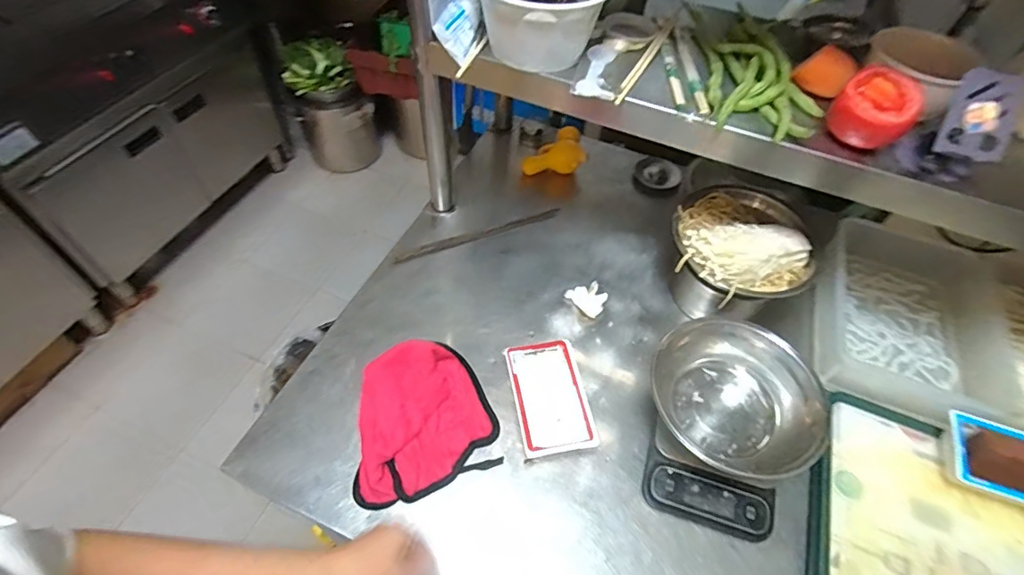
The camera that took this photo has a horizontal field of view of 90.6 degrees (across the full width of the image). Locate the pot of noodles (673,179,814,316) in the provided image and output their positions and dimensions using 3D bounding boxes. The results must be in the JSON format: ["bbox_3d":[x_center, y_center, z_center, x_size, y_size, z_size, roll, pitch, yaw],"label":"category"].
[{"bbox_3d":[0.304,-0.040,0.702,0.172,0.140,0.173,2,53,-2],"label":"pot of noodles"}]

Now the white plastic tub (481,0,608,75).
[{"bbox_3d":[0.035,-0.328,0.599,0.151,0.085,0.155,2,53,-2],"label":"white plastic tub"}]

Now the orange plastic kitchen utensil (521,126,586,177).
[{"bbox_3d":[0.075,-0.248,0.917,0.109,0.060,0.096,2,53,-1],"label":"orange plastic kitchen utensil"}]

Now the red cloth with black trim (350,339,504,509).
[{"bbox_3d":[-0.102,0.156,0.617,0.157,0.036,0.188,-4,53,-6],"label":"red cloth with black trim"}]

